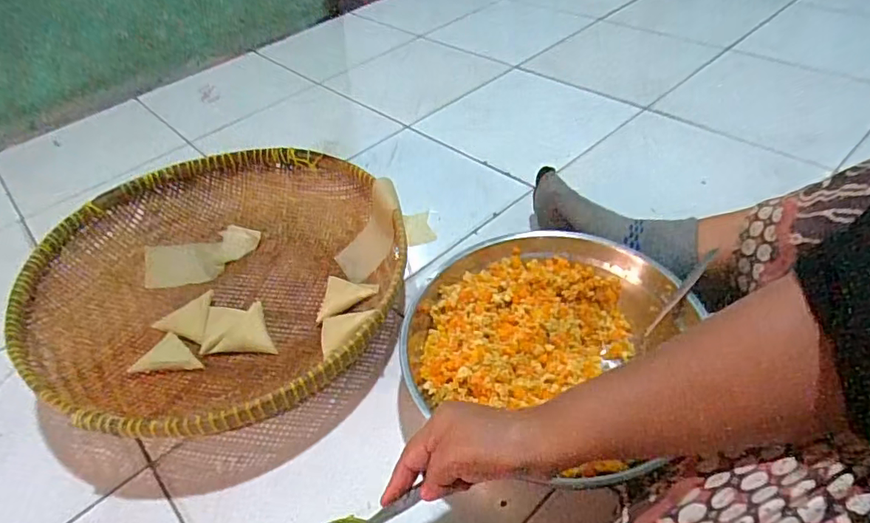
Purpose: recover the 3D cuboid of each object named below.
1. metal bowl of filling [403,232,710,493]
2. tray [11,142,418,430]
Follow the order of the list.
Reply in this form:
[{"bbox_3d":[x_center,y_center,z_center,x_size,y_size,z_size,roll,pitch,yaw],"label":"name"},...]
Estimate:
[{"bbox_3d":[0.111,0.078,0.557,0.254,0.083,0.269,-4,44,3],"label":"metal bowl of filling"},{"bbox_3d":[-0.243,0.022,0.647,0.433,0.107,0.433,18,49,24],"label":"tray"}]

